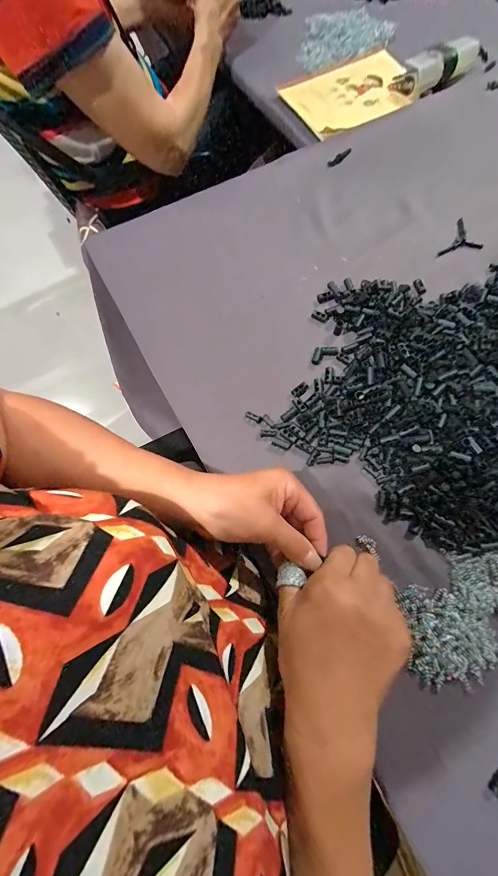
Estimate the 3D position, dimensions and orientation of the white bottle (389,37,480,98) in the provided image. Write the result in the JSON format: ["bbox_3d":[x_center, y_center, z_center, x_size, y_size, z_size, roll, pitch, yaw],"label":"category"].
[{"bbox_3d":[0.313,-0.592,0.536,0.183,0.038,0.056,-32,72,-10],"label":"white bottle"}]

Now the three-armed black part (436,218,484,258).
[{"bbox_3d":[0.271,-0.246,0.428,0.043,0.005,0.073,33,74,13],"label":"three-armed black part"}]

